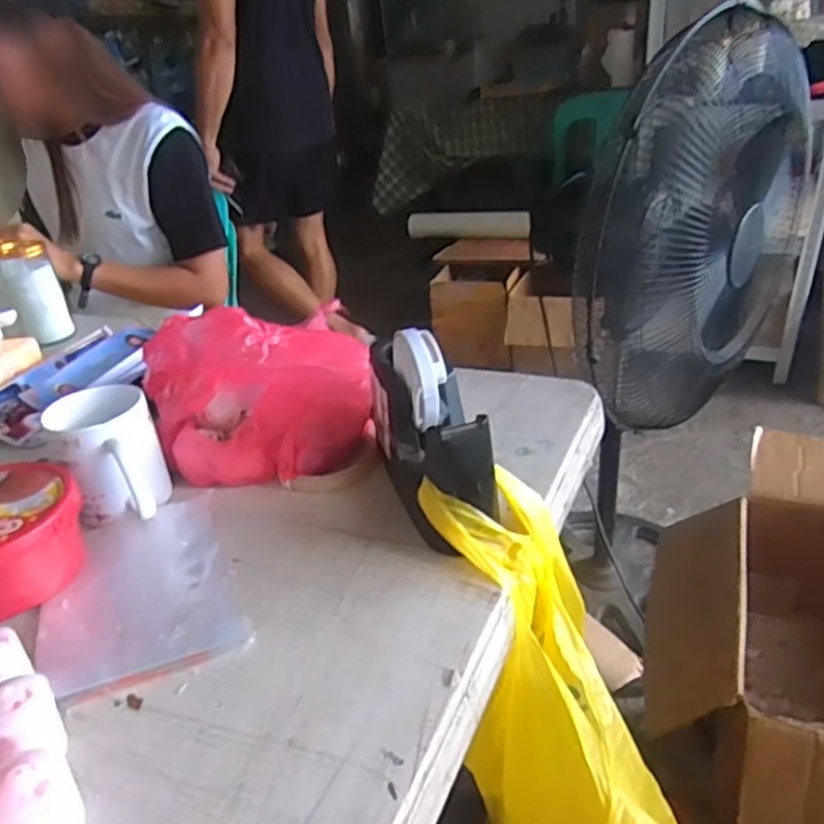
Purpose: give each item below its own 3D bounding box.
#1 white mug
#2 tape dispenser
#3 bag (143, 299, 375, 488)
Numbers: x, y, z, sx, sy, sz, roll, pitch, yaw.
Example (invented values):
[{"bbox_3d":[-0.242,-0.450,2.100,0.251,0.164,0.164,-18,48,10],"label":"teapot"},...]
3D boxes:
[{"bbox_3d":[-0.247,0.041,0.580,0.079,0.094,0.091,-18,31,-20],"label":"white mug"},{"bbox_3d":[0.014,0.015,0.543,0.060,0.130,0.157,-14,29,-13],"label":"tape dispenser"},{"bbox_3d":[-0.146,-0.032,0.671,0.204,0.118,0.221,-13,29,-11],"label":"bag"}]

